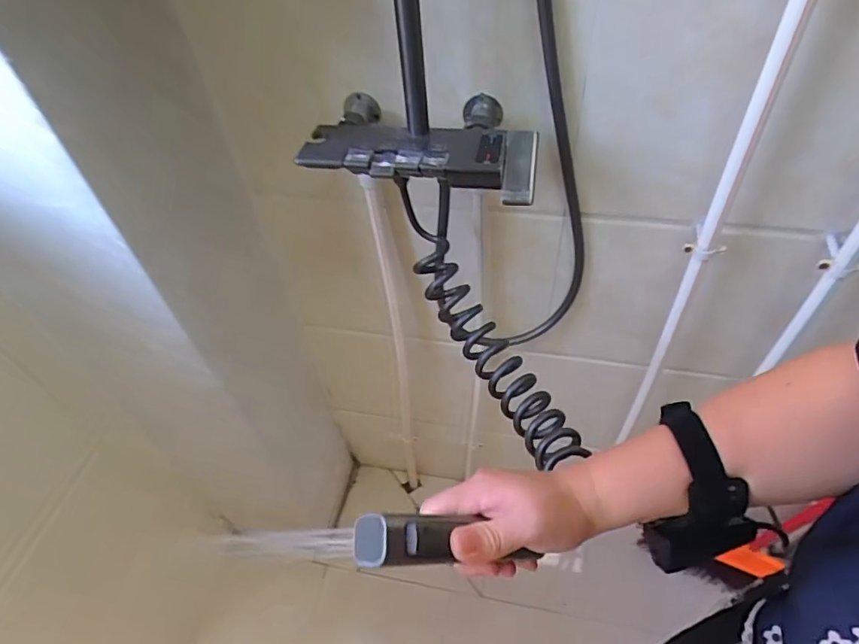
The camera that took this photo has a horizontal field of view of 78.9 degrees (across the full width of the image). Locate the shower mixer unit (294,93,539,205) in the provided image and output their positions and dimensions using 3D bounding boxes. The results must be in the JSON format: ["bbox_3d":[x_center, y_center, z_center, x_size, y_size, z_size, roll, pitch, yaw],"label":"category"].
[{"bbox_3d":[-0.006,-0.206,0.595,0.258,0.046,0.149,8,50,11],"label":"shower mixer unit"}]

